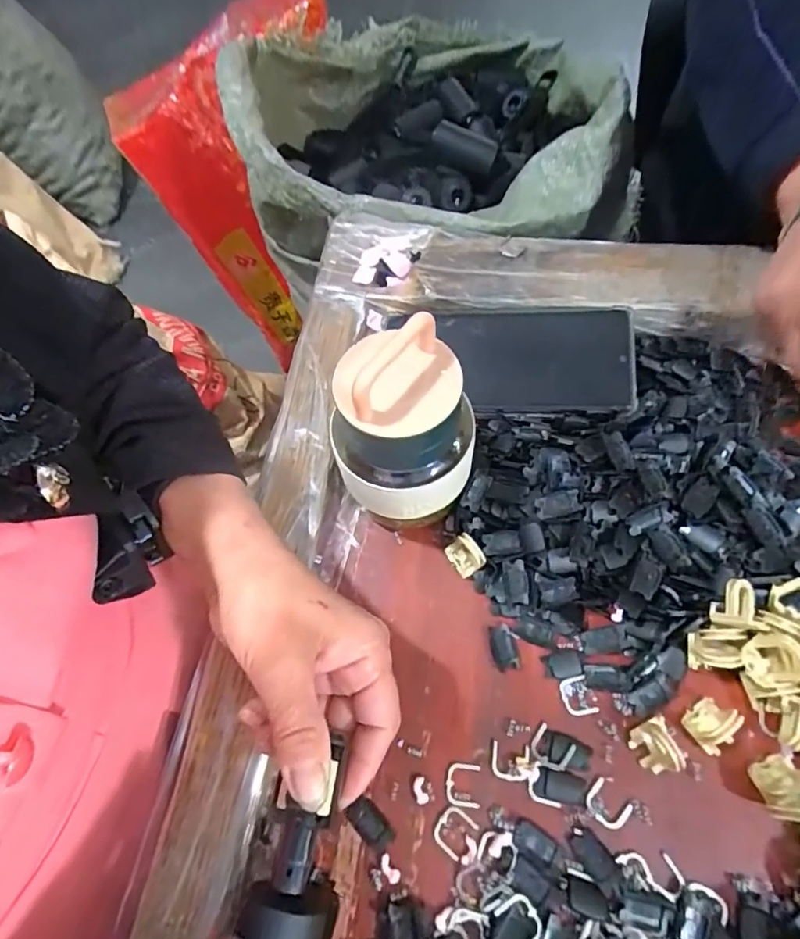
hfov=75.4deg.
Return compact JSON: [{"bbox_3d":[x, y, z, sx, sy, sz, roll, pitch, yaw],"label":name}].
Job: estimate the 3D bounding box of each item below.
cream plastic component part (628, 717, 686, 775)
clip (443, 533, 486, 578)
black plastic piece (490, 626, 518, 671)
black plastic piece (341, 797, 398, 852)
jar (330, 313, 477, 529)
[{"bbox_3d":[0.127,0.138,0.256,0.019,0.011,0.024,-27,62,-8],"label":"cream plastic component part"},{"bbox_3d":[0.037,0.050,0.302,0.014,0.024,0.022,-36,64,-13],"label":"clip"},{"bbox_3d":[0.057,0.099,0.286,0.012,0.004,0.022,-13,61,-1],"label":"black plastic piece"},{"bbox_3d":[-0.015,0.174,0.254,0.025,0.005,0.014,35,71,22],"label":"black plastic piece"},{"bbox_3d":[0.000,-0.017,0.266,0.065,0.117,0.061,-3,62,5],"label":"jar"}]

